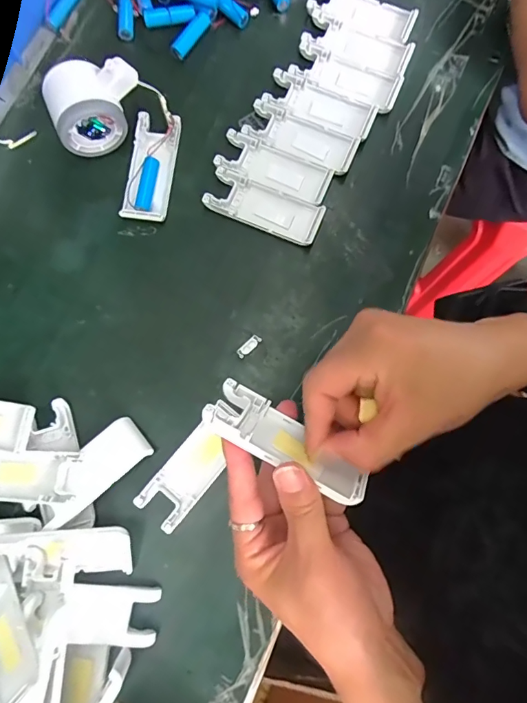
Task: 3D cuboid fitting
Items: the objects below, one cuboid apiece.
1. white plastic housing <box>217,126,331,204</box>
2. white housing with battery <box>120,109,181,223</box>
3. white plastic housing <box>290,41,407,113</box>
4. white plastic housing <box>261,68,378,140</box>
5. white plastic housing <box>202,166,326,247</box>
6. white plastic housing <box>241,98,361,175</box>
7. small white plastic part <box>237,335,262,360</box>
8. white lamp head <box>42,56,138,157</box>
[{"bbox_3d":[0.010,-0.168,0.401,0.102,0.007,0.039,22,79,3],"label":"white plastic housing"},{"bbox_3d":[-0.101,-0.165,0.396,0.040,0.014,0.099,8,79,0],"label":"white housing with battery"},{"bbox_3d":[0.079,-0.264,0.426,0.104,0.008,0.042,23,79,3],"label":"white plastic housing"},{"bbox_3d":[0.053,-0.231,0.411,0.101,0.008,0.039,23,79,3],"label":"white plastic housing"},{"bbox_3d":[0.002,-0.130,0.394,0.102,0.010,0.041,23,79,3],"label":"white plastic housing"},{"bbox_3d":[0.035,-0.198,0.407,0.102,0.009,0.040,25,79,3],"label":"white plastic housing"},{"bbox_3d":[-0.012,-0.005,0.377,0.010,0.004,0.023,44,81,7],"label":"small white plastic part"},{"bbox_3d":[-0.147,-0.215,0.380,0.077,0.057,0.056,-22,80,-6],"label":"white lamp head"}]

